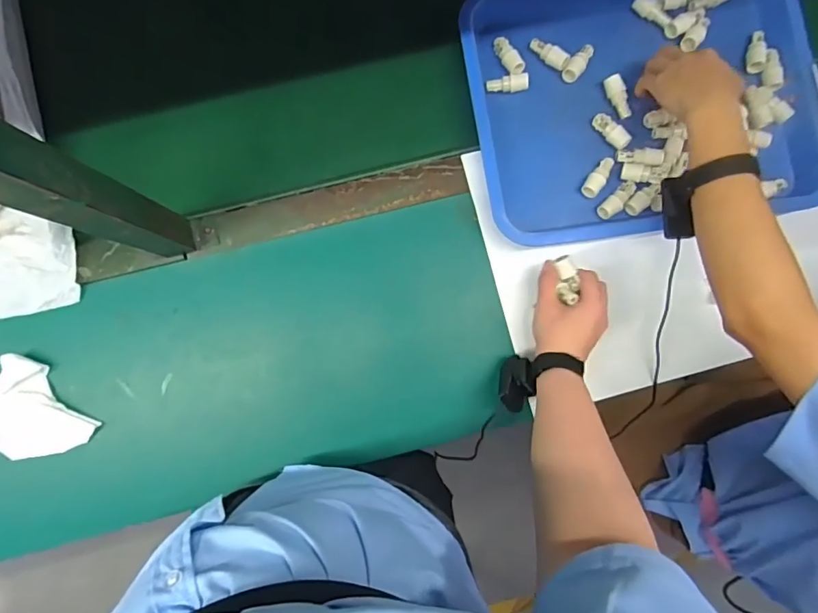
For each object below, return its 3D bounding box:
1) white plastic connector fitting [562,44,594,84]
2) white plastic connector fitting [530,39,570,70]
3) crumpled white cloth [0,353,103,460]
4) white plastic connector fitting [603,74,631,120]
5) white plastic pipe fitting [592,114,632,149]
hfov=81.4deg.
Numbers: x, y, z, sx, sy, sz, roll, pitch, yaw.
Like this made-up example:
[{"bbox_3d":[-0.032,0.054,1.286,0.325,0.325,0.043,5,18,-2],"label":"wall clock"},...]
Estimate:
[{"bbox_3d":[0.223,-0.320,0.617,0.021,0.023,0.064,36,86,0],"label":"white plastic connector fitting"},{"bbox_3d":[0.183,-0.330,0.619,0.059,0.015,0.020,42,83,17],"label":"white plastic connector fitting"},{"bbox_3d":[-0.456,0.134,0.568,0.102,0.023,0.127,-44,89,-4],"label":"crumpled white cloth"},{"bbox_3d":[0.270,-0.270,0.609,0.020,0.017,0.056,-24,88,-3],"label":"white plastic connector fitting"},{"bbox_3d":[0.257,-0.223,0.603,0.020,0.018,0.055,-38,73,-7],"label":"white plastic pipe fitting"}]

